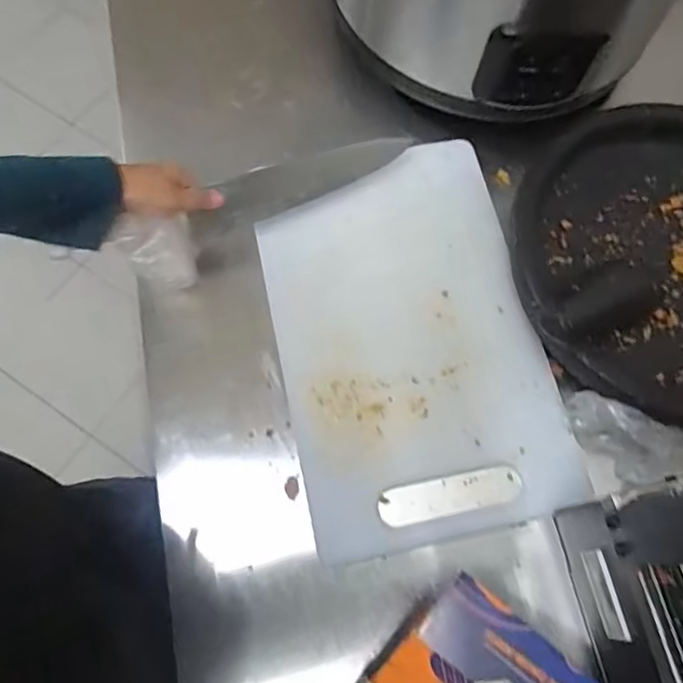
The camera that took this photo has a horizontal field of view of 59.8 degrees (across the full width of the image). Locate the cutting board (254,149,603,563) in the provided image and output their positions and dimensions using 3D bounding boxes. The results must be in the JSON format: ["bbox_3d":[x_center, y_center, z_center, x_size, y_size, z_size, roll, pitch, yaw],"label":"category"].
[{"bbox_3d":[0.063,-0.004,0.562,0.242,0.013,0.363,-11,76,-7],"label":"cutting board"}]

